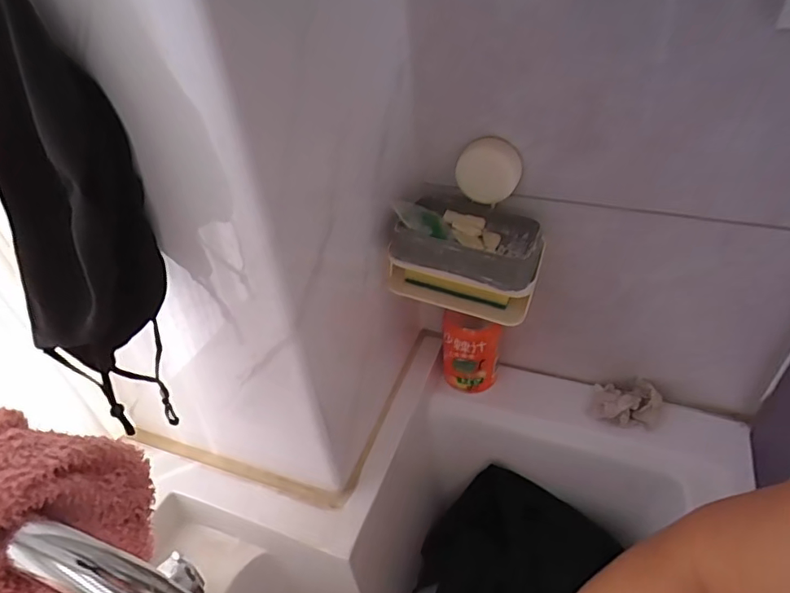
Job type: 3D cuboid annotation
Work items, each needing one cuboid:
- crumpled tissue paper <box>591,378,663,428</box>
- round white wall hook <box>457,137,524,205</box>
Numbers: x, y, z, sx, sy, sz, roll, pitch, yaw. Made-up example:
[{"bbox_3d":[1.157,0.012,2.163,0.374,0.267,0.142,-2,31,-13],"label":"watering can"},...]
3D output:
[{"bbox_3d":[0.249,0.112,0.557,0.071,0.038,0.051,1,41,8],"label":"crumpled tissue paper"},{"bbox_3d":[0.085,-0.114,0.468,0.055,0.055,0.015,6,42,13],"label":"round white wall hook"}]

